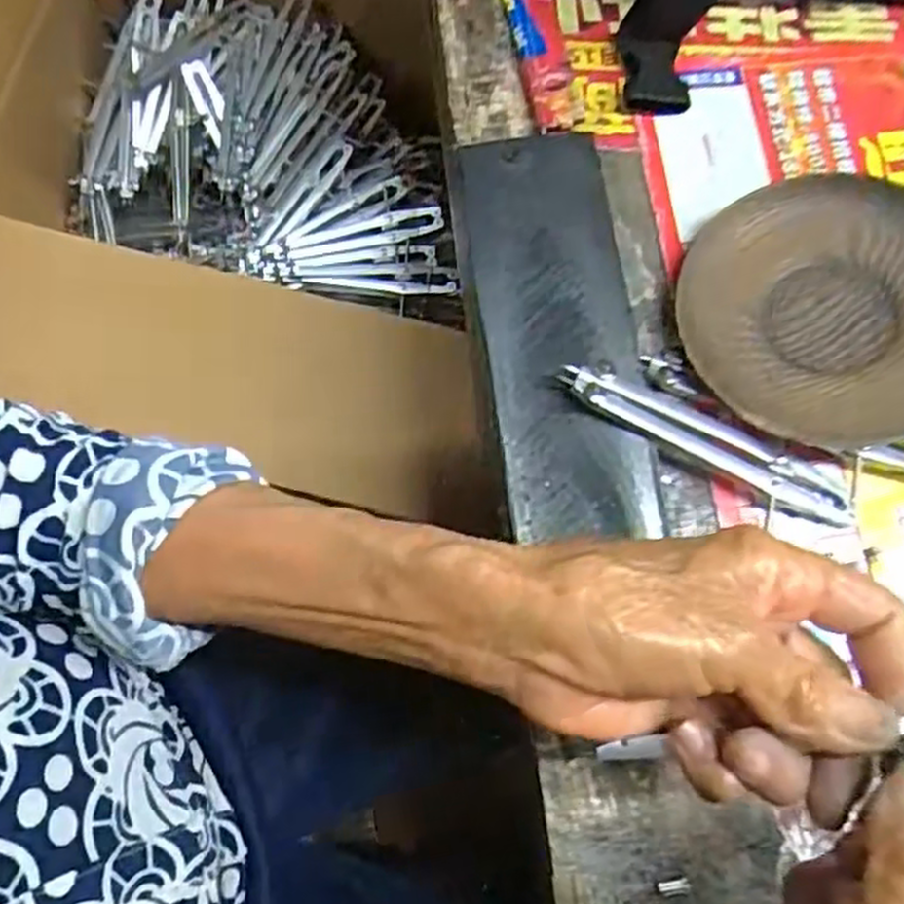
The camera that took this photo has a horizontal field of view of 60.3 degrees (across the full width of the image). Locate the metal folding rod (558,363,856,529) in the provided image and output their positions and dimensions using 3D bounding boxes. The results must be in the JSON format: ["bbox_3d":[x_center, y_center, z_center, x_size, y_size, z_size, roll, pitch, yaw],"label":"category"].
[{"bbox_3d":[0.098,-0.003,0.297,0.121,0.008,0.020,26,76,-6],"label":"metal folding rod"}]

